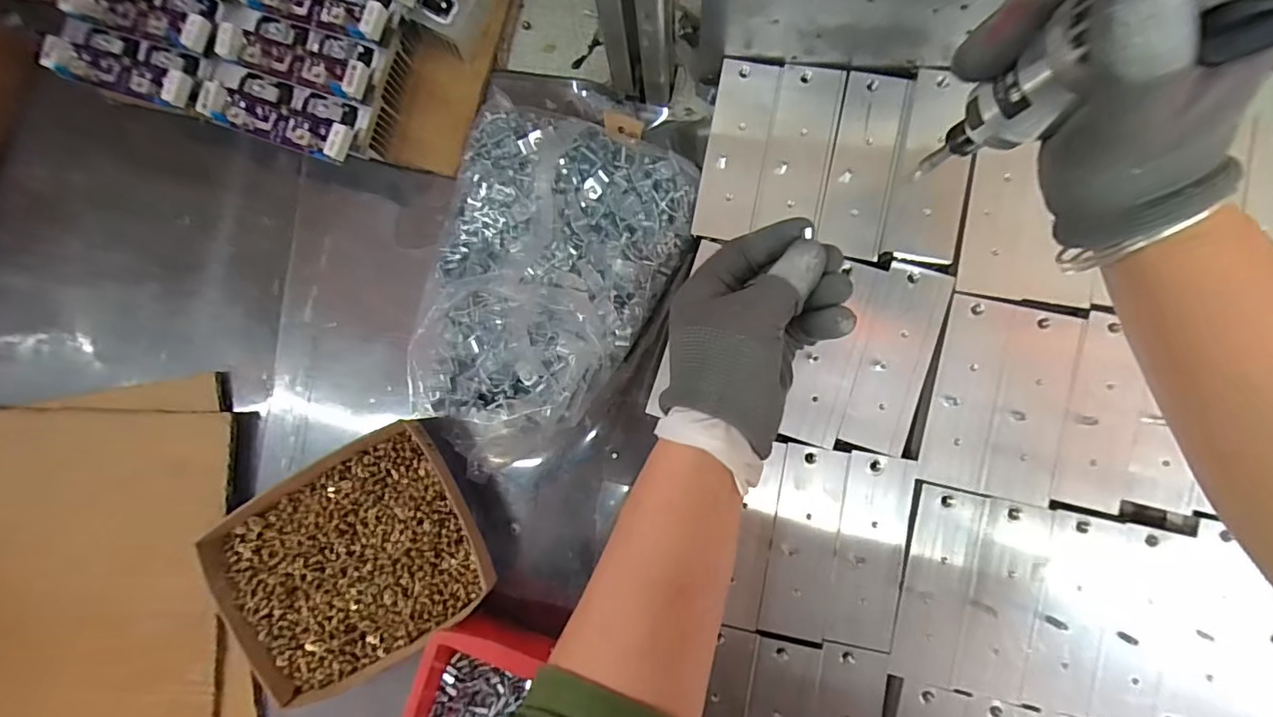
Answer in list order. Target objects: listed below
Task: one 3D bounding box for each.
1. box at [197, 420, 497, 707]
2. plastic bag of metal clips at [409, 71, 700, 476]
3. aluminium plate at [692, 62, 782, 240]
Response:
[{"bbox_3d":[-0.200,0.143,0.390,0.186,0.035,0.144,-30,86,2],"label":"box"},{"bbox_3d":[-0.059,-0.059,0.375,0.162,0.056,0.277,13,90,6],"label":"plastic bag of metal clips"},{"bbox_3d":[0.069,-0.141,0.369,0.041,0.005,0.123,11,89,4],"label":"aluminium plate"}]

